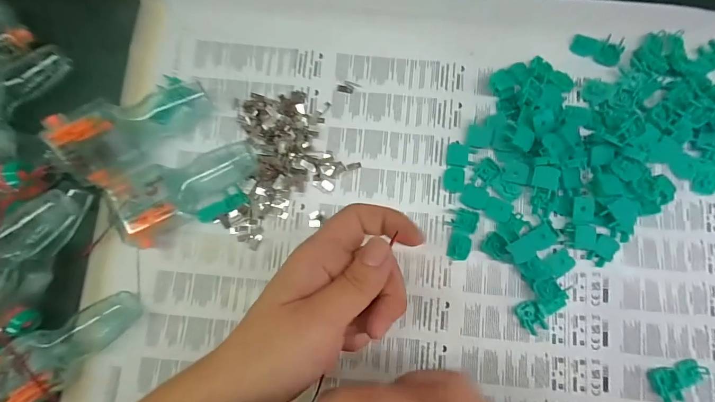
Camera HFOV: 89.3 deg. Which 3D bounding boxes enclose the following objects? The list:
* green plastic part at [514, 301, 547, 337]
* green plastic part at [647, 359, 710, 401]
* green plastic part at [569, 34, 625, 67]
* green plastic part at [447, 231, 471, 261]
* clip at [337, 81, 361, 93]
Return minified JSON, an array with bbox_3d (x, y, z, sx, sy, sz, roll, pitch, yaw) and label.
[{"bbox_3d":[0.142,0.096,0.296,0.018,0.005,0.026,-26,83,-3],"label":"green plastic part"},{"bbox_3d":[0.257,0.142,0.287,0.046,0.009,0.025,-15,82,-2],"label":"green plastic part"},{"bbox_3d":[0.216,-0.139,0.326,0.042,0.008,0.025,18,83,3],"label":"green plastic part"},{"bbox_3d":[0.086,0.039,0.306,0.019,0.006,0.022,18,83,3],"label":"green plastic part"},{"bbox_3d":[-0.008,-0.104,0.328,0.020,0.004,0.011,13,82,2],"label":"clip"}]

